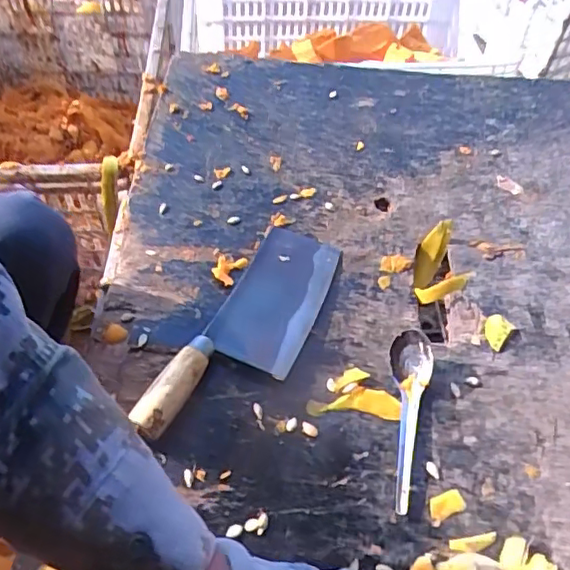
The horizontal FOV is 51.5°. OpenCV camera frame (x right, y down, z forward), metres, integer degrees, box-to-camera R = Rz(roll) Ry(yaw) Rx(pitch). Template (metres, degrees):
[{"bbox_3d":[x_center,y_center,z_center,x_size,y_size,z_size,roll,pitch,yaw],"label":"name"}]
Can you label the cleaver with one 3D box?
[{"bbox_3d":[-0.027,0.038,0.543,0.086,0.020,0.269,22,55,15],"label":"cleaver"}]

